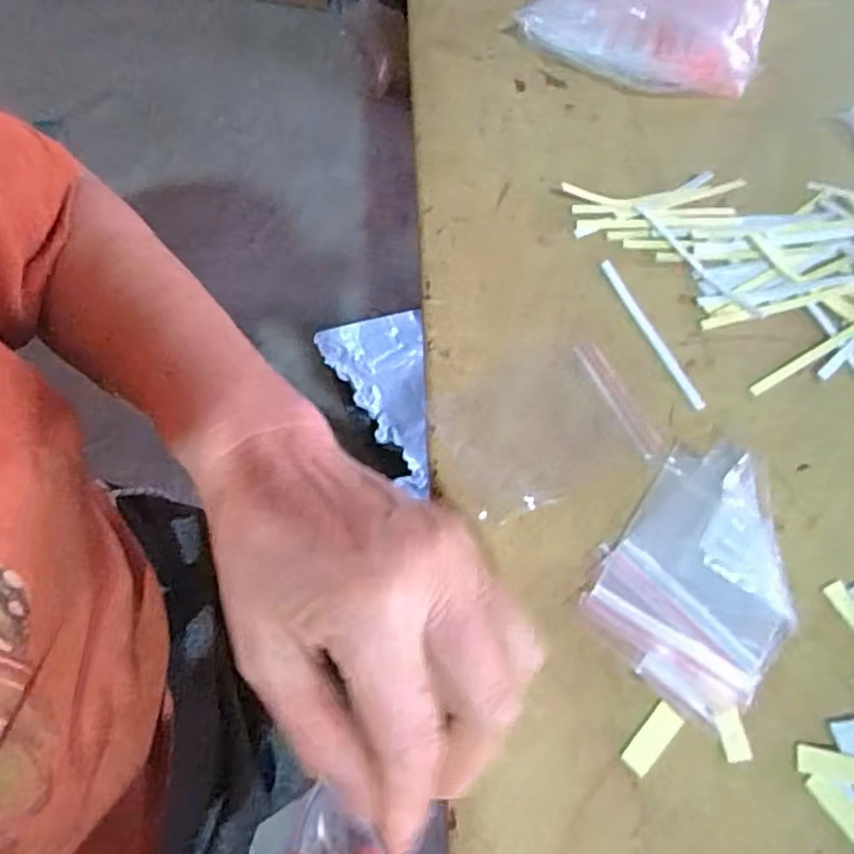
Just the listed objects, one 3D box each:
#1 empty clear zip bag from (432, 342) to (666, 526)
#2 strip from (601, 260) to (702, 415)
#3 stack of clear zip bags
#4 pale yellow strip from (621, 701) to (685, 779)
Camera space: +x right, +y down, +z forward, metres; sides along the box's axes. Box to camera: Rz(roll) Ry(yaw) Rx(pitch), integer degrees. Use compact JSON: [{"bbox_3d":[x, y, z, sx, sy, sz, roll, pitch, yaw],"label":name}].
[{"bbox_3d":[0.056,0.000,0.316,0.100,0.004,0.070,-21,65,-15],"label":"empty clear zip bag"},{"bbox_3d":[0.120,-0.051,0.350,0.008,0.004,0.099,-18,64,-13],"label":"strip"},{"bbox_3d":[0.122,0.061,0.283,0.076,0.007,0.113,38,65,15],"label":"stack of clear zip bags"},{"bbox_3d":[0.086,0.119,0.250,0.011,0.004,0.028,41,66,17],"label":"pale yellow strip"}]

